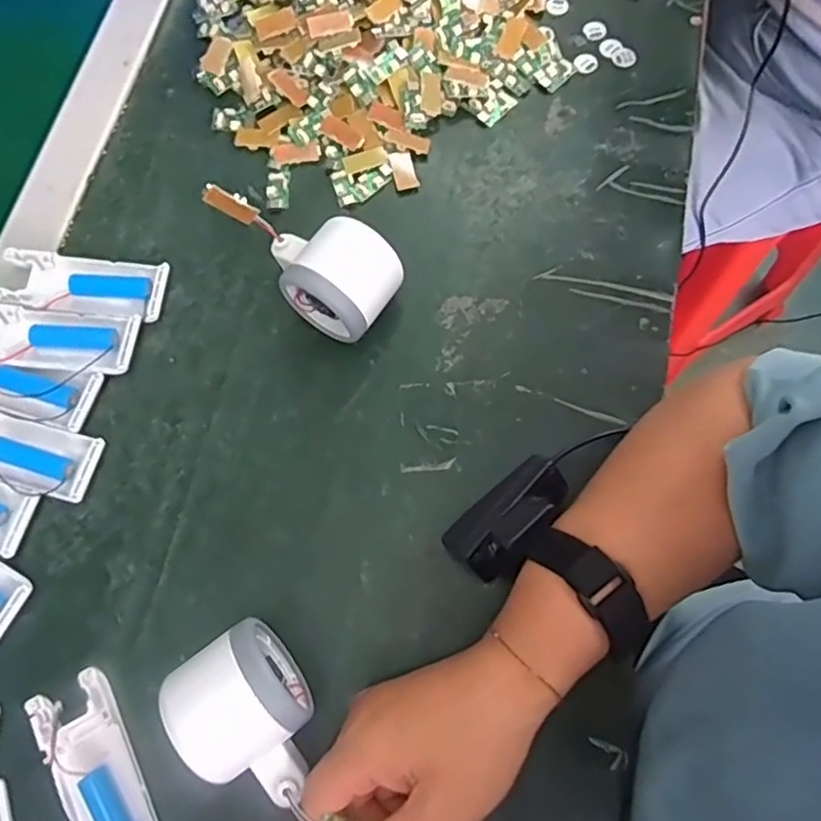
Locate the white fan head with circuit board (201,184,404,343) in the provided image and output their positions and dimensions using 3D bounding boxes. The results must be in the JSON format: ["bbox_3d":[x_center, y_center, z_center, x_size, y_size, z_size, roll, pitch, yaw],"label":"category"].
[{"bbox_3d":[-0.064,-0.094,0.396,0.115,0.060,0.056,32,75,10],"label":"white fan head with circuit board"}]

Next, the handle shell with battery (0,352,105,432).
[{"bbox_3d":[-0.246,-0.019,0.388,0.101,0.022,0.036,14,73,5],"label":"handle shell with battery"}]

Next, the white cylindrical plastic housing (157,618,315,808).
[{"bbox_3d":[-0.079,0.152,0.311,0.054,0.050,0.078,-35,75,-10],"label":"white cylindrical plastic housing"}]

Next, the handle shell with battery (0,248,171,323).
[{"bbox_3d":[-0.212,-0.080,0.415,0.101,0.016,0.040,6,72,2],"label":"handle shell with battery"}]

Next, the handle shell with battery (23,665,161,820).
[{"bbox_3d":[-0.161,0.192,0.329,0.037,0.014,0.106,-27,74,-8],"label":"handle shell with battery"}]

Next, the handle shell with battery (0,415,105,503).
[{"bbox_3d":[-0.239,0.024,0.379,0.102,0.010,0.042,13,73,5],"label":"handle shell with battery"}]

